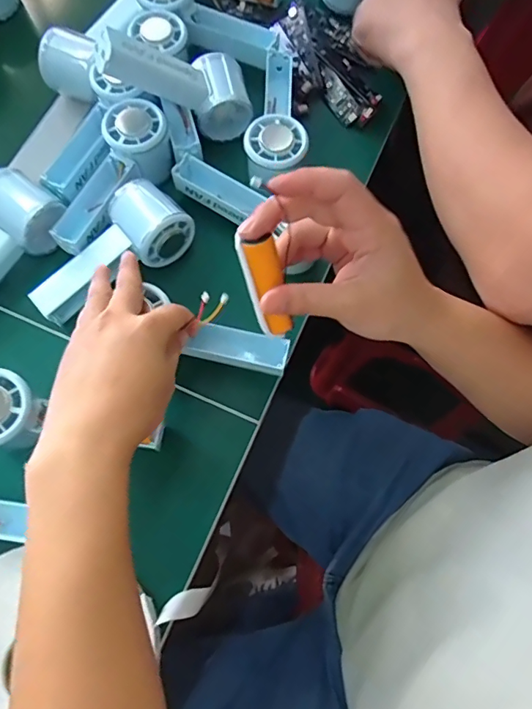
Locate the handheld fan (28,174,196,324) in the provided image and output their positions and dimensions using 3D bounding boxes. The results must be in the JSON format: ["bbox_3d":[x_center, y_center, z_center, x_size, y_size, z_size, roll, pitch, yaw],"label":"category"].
[{"bbox_3d":[-0.141,-0.088,0.417,0.147,0.042,0.069,-44,78,-12],"label":"handheld fan"}]

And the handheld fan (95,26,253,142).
[{"bbox_3d":[-0.084,-0.258,0.431,0.150,0.057,0.061,1,68,-41],"label":"handheld fan"}]

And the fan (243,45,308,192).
[{"bbox_3d":[0.013,-0.233,0.456,0.057,0.052,0.172,4,73,1],"label":"fan"}]

